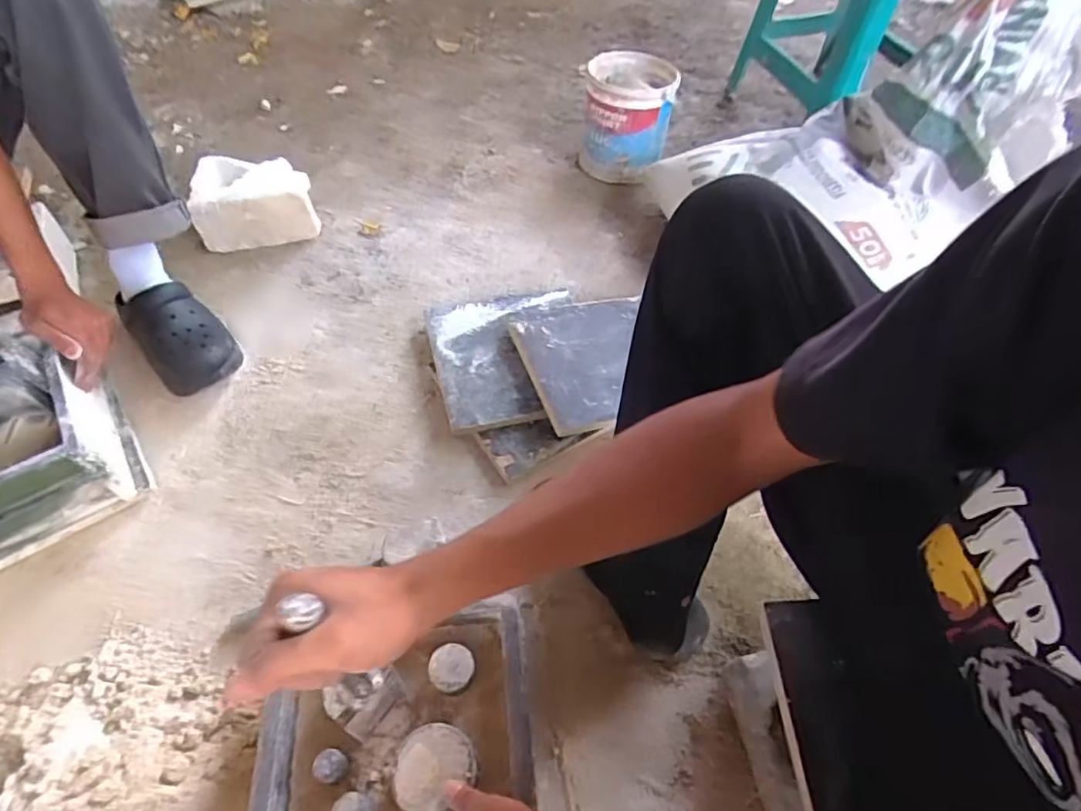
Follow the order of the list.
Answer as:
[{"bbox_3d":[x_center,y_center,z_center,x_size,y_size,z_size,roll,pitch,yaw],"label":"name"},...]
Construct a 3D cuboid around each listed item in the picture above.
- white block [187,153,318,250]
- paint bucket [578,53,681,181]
[{"bbox_3d":[-0.528,-0.380,1.088,0.201,0.100,0.157,-13,57,-13],"label":"white block"},{"bbox_3d":[0.175,-0.596,1.227,0.182,0.182,0.183,2,55,-3],"label":"paint bucket"}]

